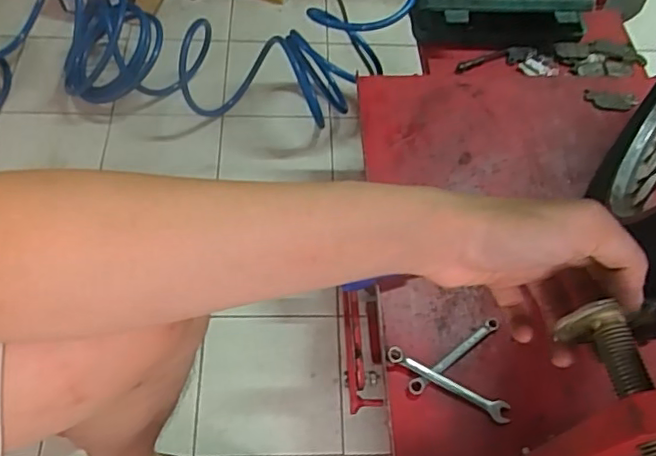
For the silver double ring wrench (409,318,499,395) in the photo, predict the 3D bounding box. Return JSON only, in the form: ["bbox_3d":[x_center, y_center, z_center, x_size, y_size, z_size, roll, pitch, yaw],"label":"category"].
[{"bbox_3d":[0.147,0.146,0.672,0.134,0.008,0.015,-33,66,-20],"label":"silver double ring wrench"}]

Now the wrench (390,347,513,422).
[{"bbox_3d":[0.134,0.176,0.655,0.145,0.005,0.023,26,61,12],"label":"wrench"}]

